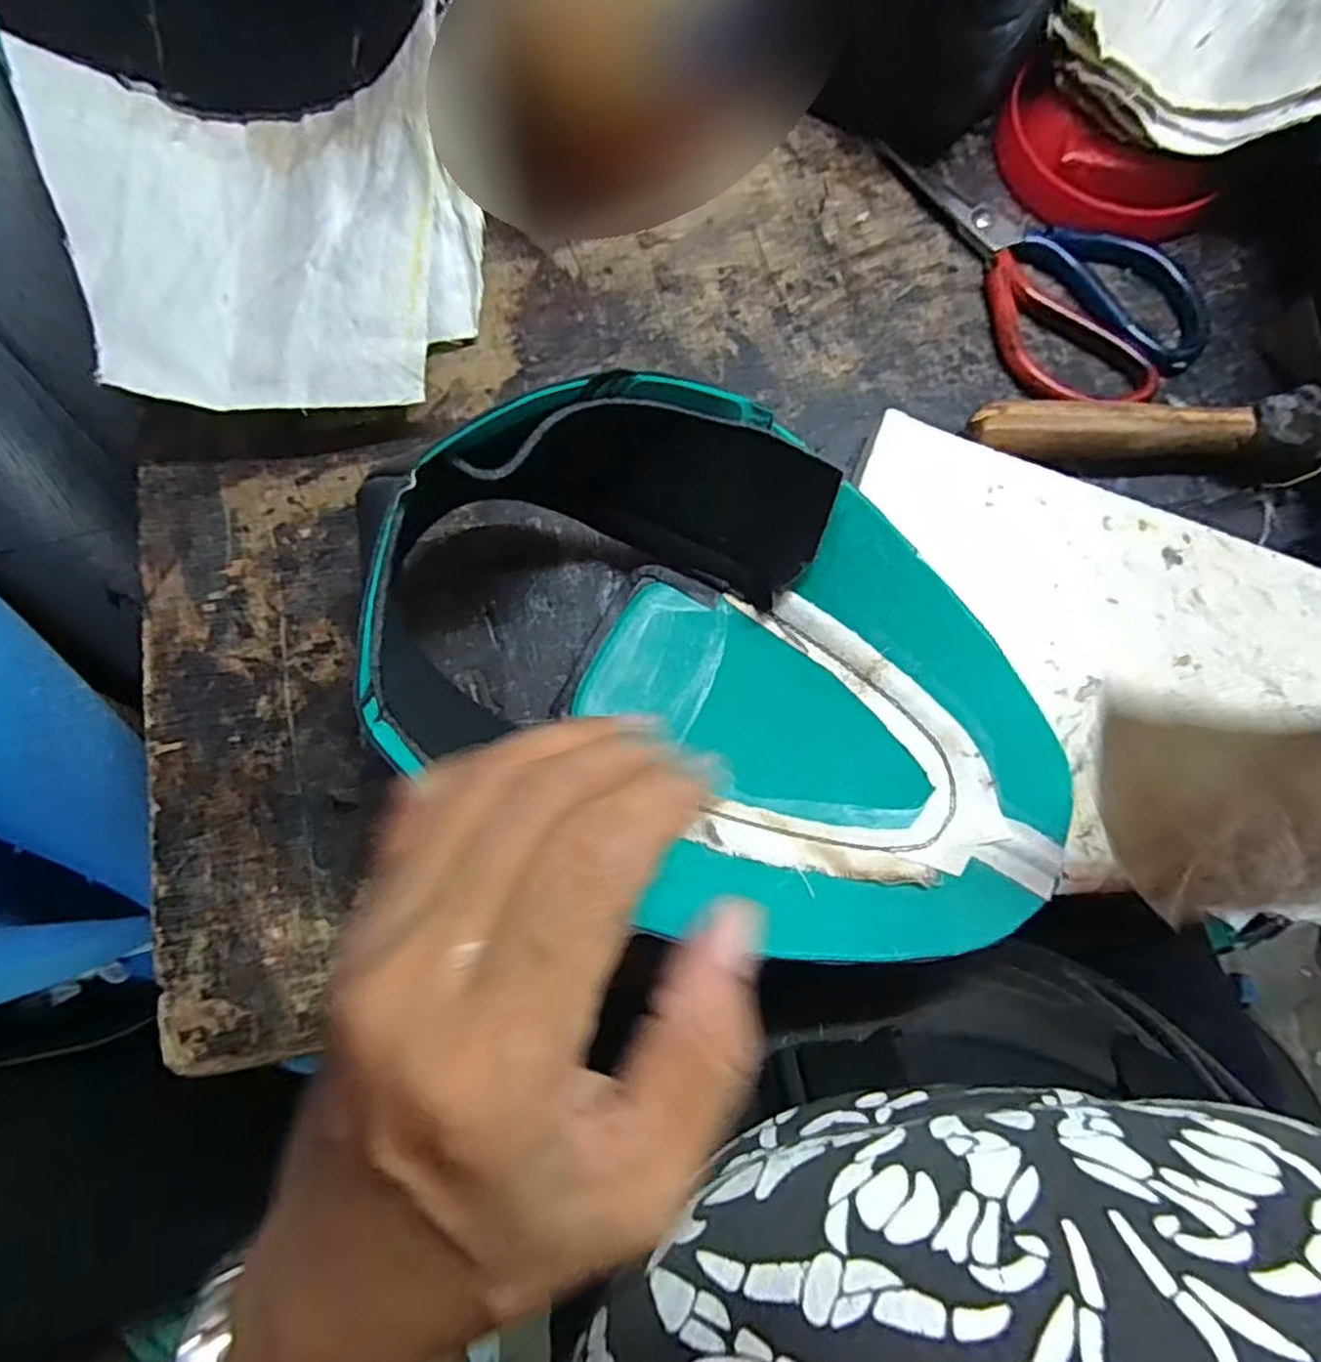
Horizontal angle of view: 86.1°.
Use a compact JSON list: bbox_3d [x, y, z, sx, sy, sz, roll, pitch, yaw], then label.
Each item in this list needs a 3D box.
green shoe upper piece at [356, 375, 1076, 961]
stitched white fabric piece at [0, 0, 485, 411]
[{"bbox_3d":[0.028,-0.003,0.251,0.244,0.089,0.162,29,77,6],"label":"green shoe upper piece"},{"bbox_3d":[-0.174,-0.197,0.321,0.178,0.074,0.160,-2,76,-2],"label":"stitched white fabric piece"}]

